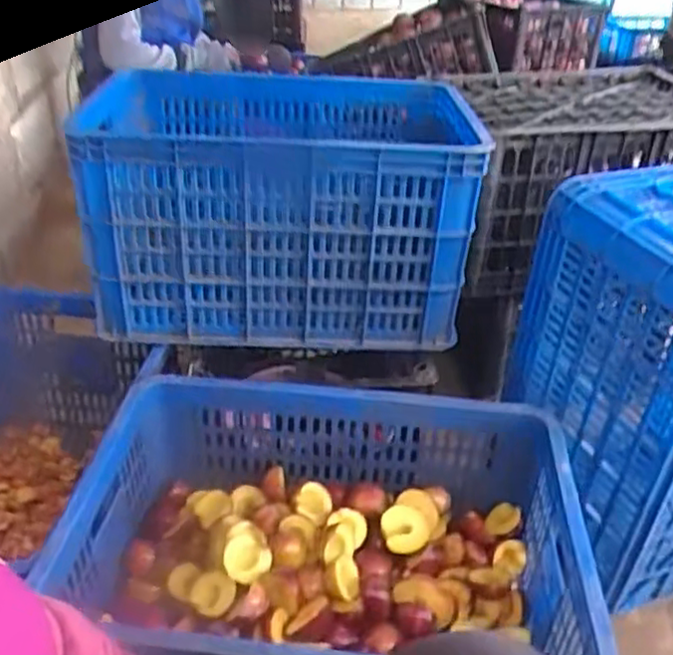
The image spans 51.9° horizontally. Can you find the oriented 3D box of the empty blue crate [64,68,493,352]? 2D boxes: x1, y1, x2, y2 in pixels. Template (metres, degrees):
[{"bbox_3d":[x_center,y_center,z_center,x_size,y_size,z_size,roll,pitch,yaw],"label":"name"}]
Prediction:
[{"bbox_3d":[-0.075,-0.172,1.006,0.495,0.301,0.332,-3,33,-8],"label":"empty blue crate"}]

